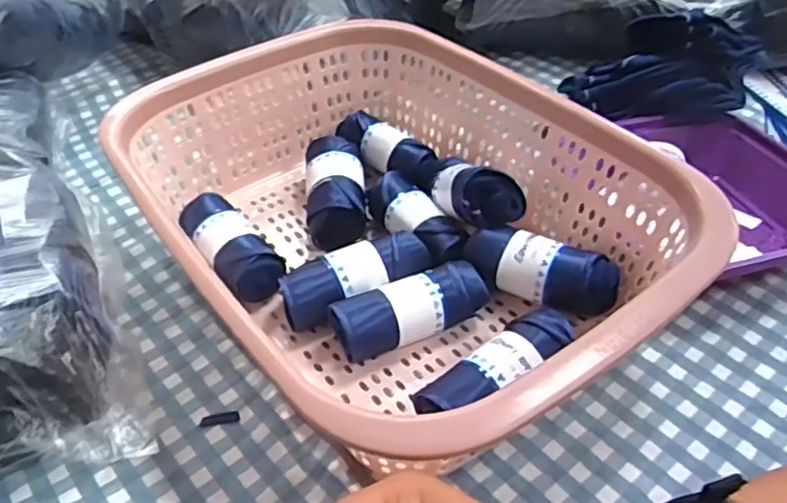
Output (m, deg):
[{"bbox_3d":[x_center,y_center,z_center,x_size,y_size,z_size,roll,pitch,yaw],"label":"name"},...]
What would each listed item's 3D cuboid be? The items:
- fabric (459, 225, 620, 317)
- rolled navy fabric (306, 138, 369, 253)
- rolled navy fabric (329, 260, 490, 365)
[{"bbox_3d":[0.097,0.010,0.426,0.100,0.034,0.039,17,47,20],"label":"fabric"},{"bbox_3d":[-0.046,-0.051,0.507,0.045,0.037,0.106,-5,43,-3],"label":"rolled navy fabric"},{"bbox_3d":[0.010,0.039,0.413,0.100,0.041,0.037,-20,46,-18],"label":"rolled navy fabric"}]

